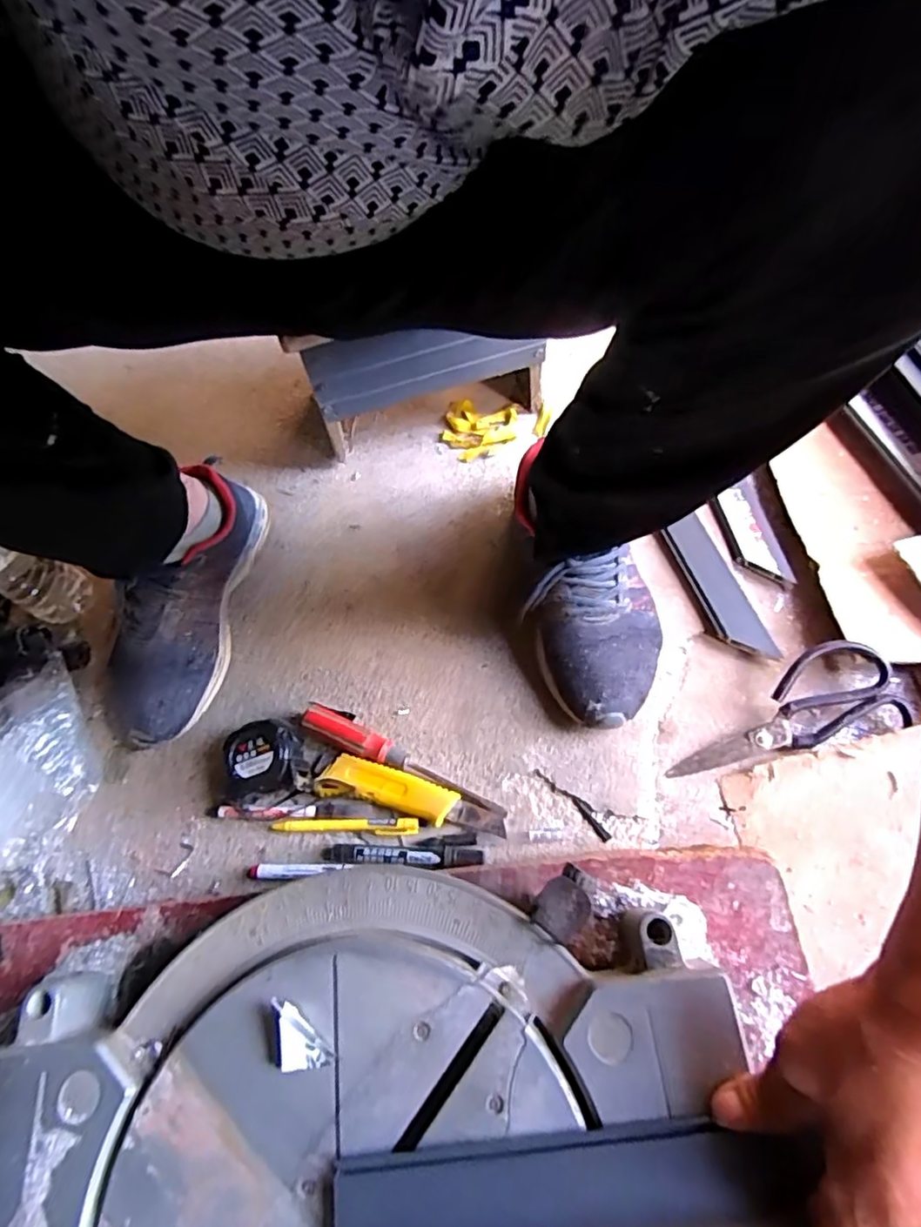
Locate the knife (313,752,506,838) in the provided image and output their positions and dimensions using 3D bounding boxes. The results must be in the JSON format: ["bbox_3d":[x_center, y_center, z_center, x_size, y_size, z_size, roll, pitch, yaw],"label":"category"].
[{"bbox_3d":[-0.044,0.158,0.530,0.166,0.015,0.035,12,64,9],"label":"knife"}]

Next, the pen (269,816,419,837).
[{"bbox_3d":[-0.100,0.185,0.527,0.127,0.011,0.014,-1,62,3],"label":"pen"}]

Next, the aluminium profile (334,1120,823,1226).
[{"bbox_3d":[0.054,0.307,0.321,0.242,0.038,0.047,-11,62,7],"label":"aluminium profile"}]

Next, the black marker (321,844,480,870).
[{"bbox_3d":[-0.051,0.203,0.506,0.136,0.012,0.017,-1,62,3],"label":"black marker"}]

